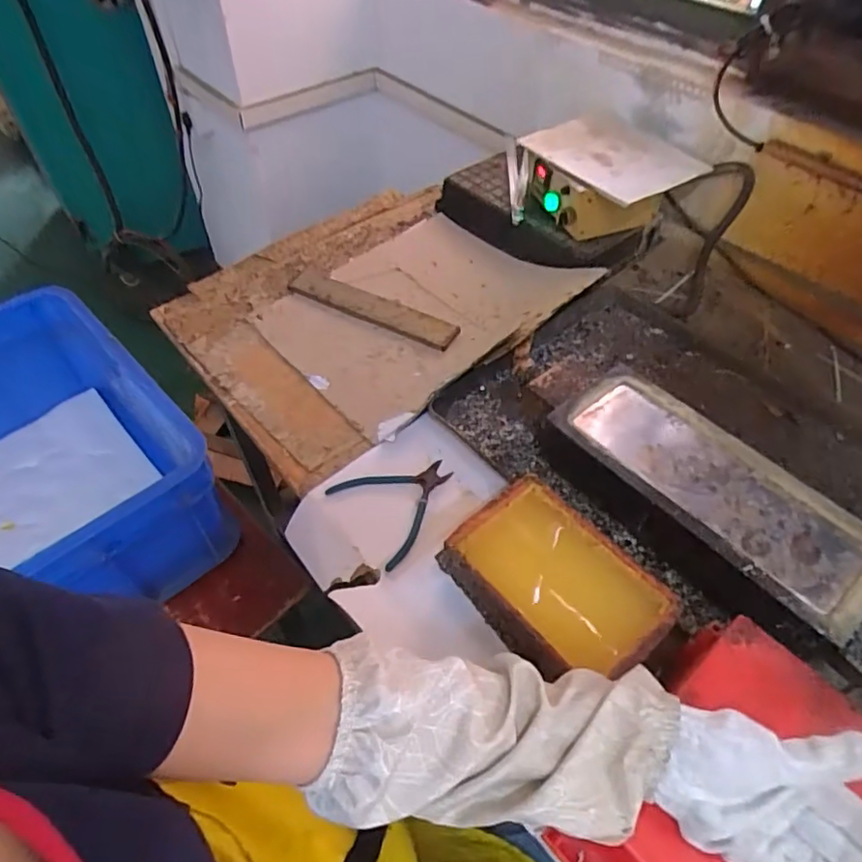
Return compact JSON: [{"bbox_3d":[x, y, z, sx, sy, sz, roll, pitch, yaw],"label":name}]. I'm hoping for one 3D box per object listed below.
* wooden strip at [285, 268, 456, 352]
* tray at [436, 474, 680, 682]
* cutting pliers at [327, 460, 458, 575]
[{"bbox_3d":[-0.096,-0.200,0.919,0.298,0.012,0.055,25,54,18],"label":"wooden strip"},{"bbox_3d":[0.120,0.155,0.571,0.141,0.063,0.203,-32,58,-24],"label":"tray"},{"bbox_3d":[-0.036,0.077,0.674,0.131,0.008,0.128,-32,58,-24],"label":"cutting pliers"}]

